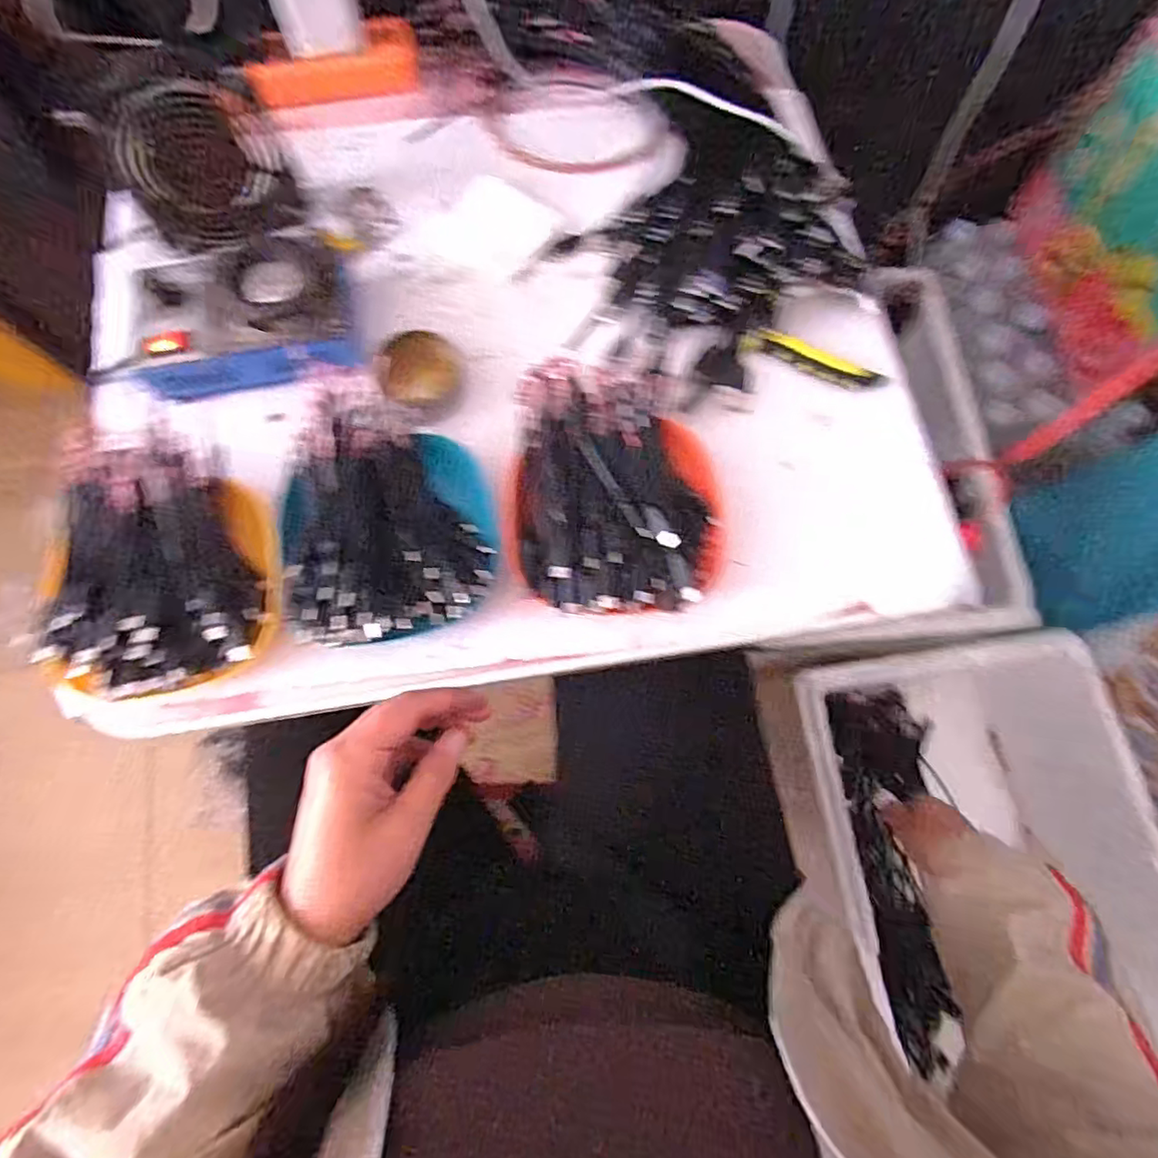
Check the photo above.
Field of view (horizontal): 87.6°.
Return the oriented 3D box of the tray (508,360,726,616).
[{"bbox_3d":[0.023,-0.061,0.401,0.133,0.036,0.171,-5,74,-2],"label":"tray"}]

